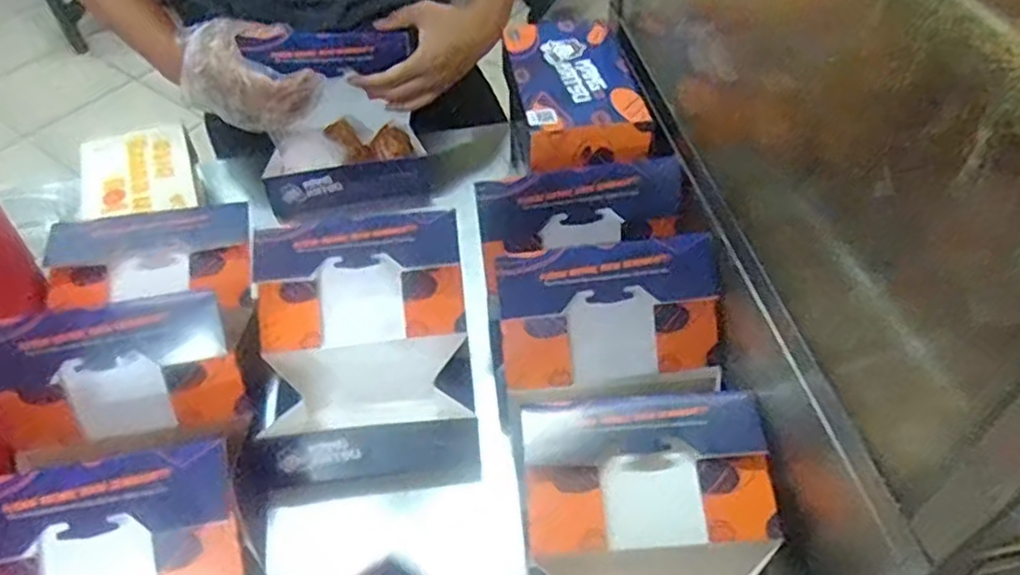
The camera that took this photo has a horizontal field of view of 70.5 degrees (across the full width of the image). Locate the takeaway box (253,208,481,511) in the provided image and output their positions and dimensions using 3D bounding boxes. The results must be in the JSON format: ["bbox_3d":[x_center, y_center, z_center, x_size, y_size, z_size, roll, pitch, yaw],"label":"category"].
[{"bbox_3d":[-0.124,0.048,0.618,0.176,0.132,0.212,-4,49,-2],"label":"takeaway box"}]

